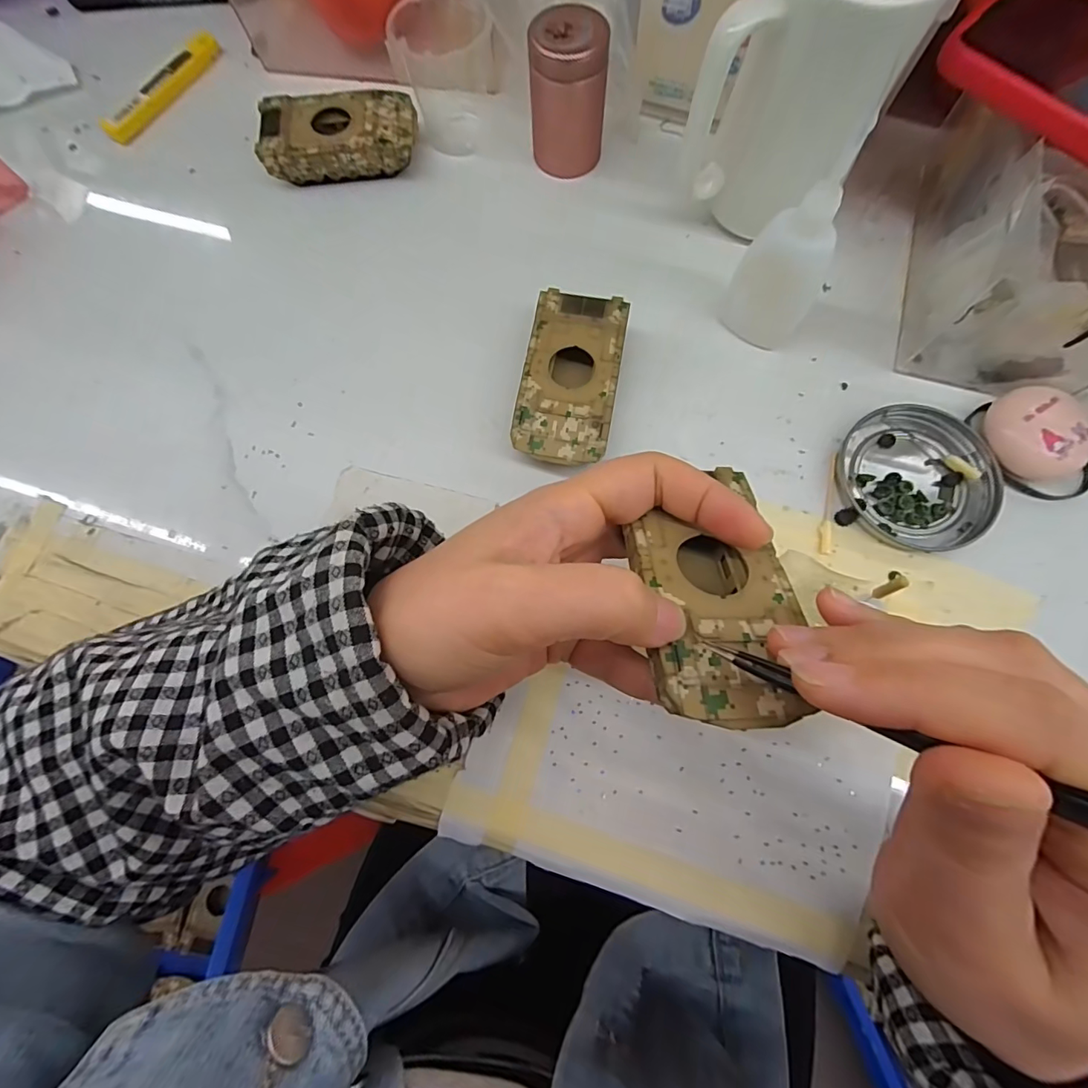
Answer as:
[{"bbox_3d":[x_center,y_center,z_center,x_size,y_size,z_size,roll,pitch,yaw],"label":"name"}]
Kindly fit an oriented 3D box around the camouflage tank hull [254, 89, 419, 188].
[{"bbox_3d":[-0.129,-0.262,0.313,0.094,0.027,0.048,-7,76,0],"label":"camouflage tank hull"}]

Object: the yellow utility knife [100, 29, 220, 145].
[{"bbox_3d":[-0.263,-0.318,0.337,0.017,0.012,0.102,34,79,9],"label":"yellow utility knife"}]

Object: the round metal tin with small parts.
[{"bbox_3d":[0.196,-0.036,0.256,0.074,0.008,0.078,0,74,2],"label":"round metal tin with small parts"}]

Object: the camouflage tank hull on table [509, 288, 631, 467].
[{"bbox_3d":[0.014,-0.086,0.265,0.049,0.025,0.095,10,76,4],"label":"camouflage tank hull on table"}]

